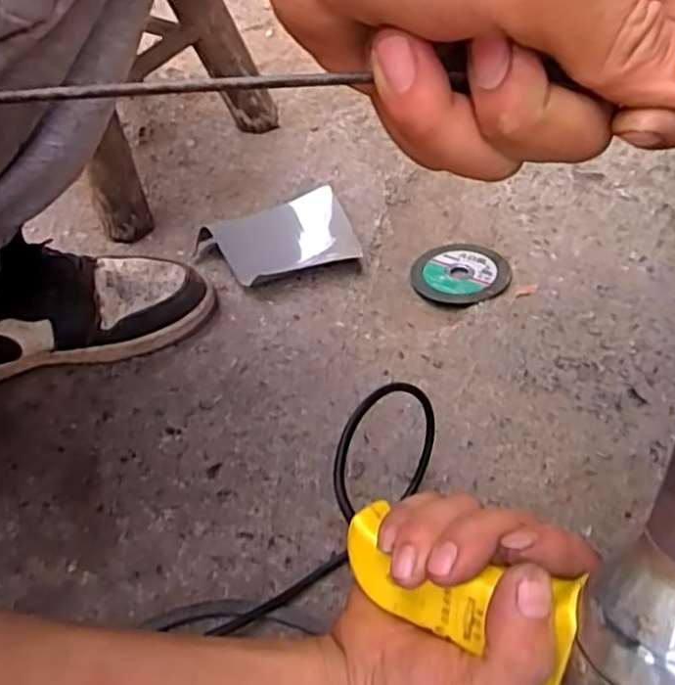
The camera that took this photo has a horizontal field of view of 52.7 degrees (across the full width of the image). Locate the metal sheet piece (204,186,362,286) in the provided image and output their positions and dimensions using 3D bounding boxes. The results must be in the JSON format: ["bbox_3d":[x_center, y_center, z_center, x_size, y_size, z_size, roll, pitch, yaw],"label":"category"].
[{"bbox_3d":[-0.045,-0.090,0.615,0.117,0.031,0.094,-18,49,-11],"label":"metal sheet piece"}]

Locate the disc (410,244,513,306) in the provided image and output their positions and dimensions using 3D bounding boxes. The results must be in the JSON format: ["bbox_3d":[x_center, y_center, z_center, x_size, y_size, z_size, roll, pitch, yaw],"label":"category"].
[{"bbox_3d":[0.109,-0.061,0.604,0.083,0.005,0.079,-5,42,5],"label":"disc"}]

